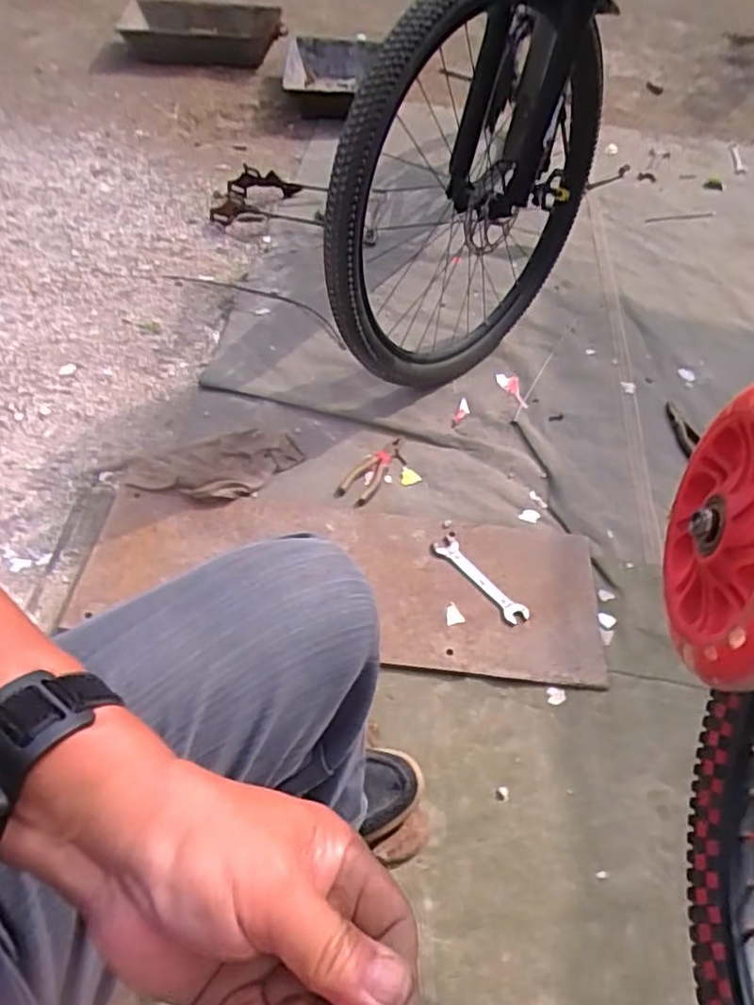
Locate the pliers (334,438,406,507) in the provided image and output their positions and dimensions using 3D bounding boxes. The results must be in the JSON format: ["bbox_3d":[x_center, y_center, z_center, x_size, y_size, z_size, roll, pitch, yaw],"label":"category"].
[{"bbox_3d":[-0.004,-0.053,1.130,0.058,0.018,0.164,28,54,18],"label":"pliers"}]

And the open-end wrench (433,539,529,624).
[{"bbox_3d":[0.152,0.115,1.008,0.034,0.009,0.172,-32,59,-26],"label":"open-end wrench"}]

